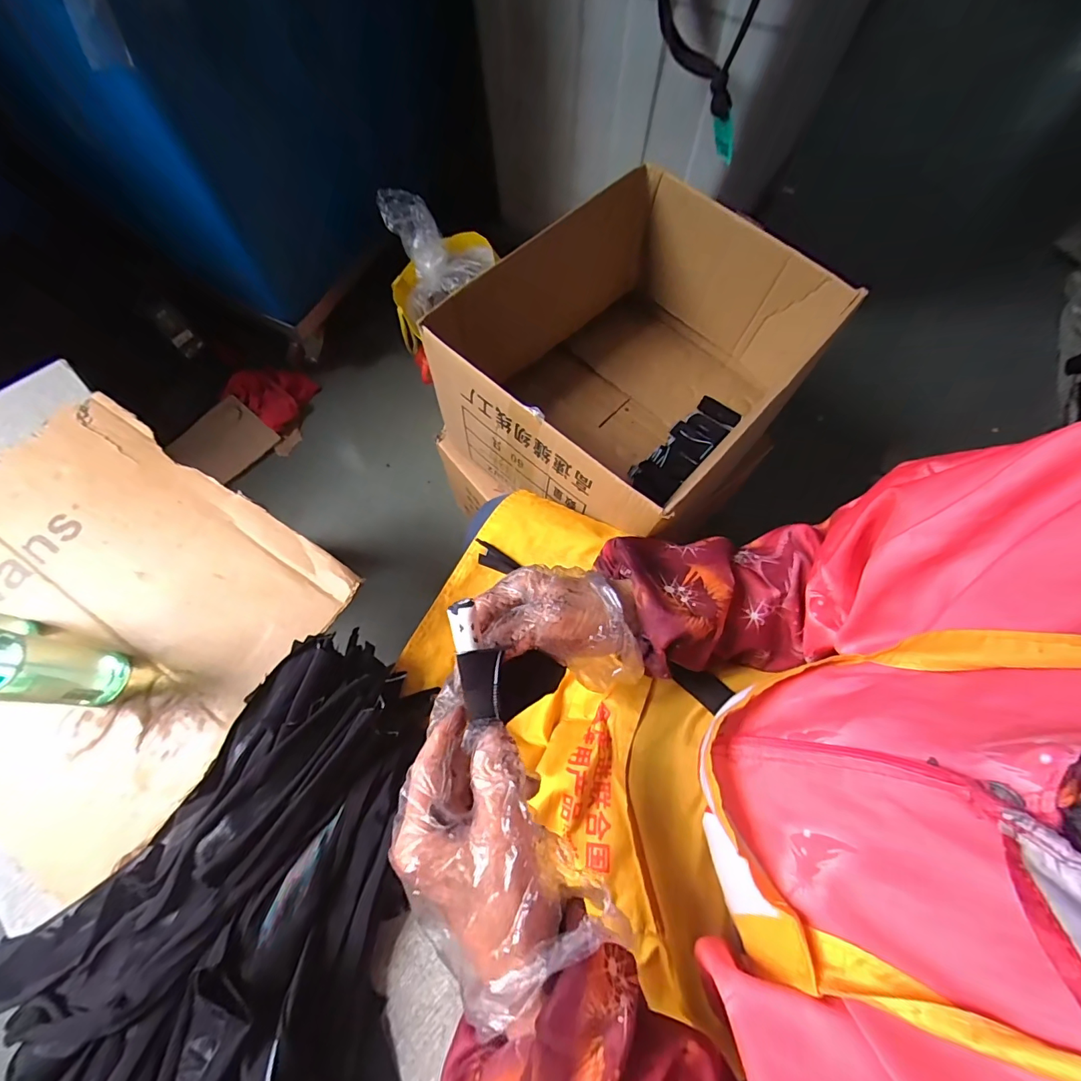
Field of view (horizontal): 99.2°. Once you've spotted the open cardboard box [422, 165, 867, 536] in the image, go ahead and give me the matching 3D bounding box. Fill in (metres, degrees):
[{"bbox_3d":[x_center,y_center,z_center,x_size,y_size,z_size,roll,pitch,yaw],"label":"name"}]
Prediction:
[{"bbox_3d":[0.130,-0.254,0.705,0.394,0.258,0.505,40,72,13],"label":"open cardboard box"}]

